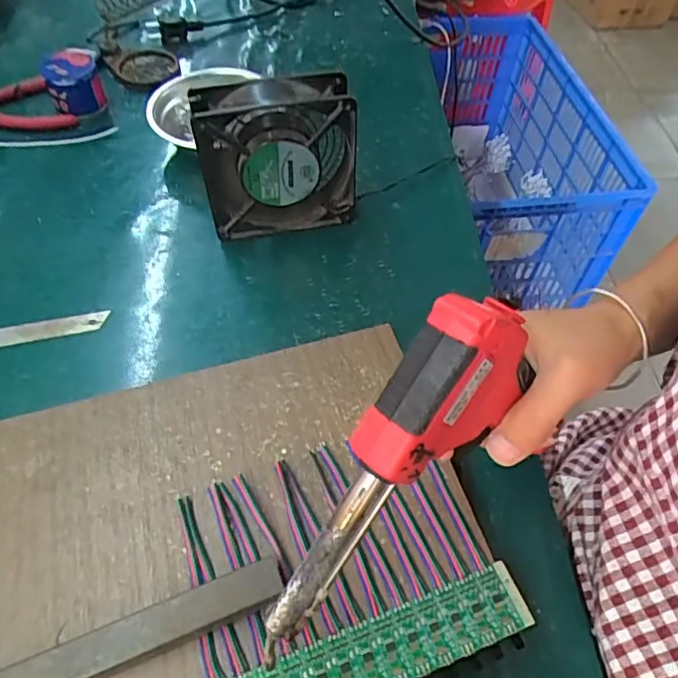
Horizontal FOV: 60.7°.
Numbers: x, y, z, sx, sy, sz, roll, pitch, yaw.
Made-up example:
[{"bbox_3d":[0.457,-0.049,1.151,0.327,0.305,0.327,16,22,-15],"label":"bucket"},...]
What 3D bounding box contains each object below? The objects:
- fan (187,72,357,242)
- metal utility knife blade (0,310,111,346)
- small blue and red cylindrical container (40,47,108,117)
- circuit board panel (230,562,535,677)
[{"bbox_3d":[-0.049,-0.141,0.468,0.119,0.130,0.040,-6,54,-4],"label":"fan"},{"bbox_3d":[-0.227,-0.008,0.439,0.099,0.004,0.018,-11,54,-8],"label":"metal utility knife blade"},{"bbox_3d":[-0.273,-0.267,0.593,0.051,0.044,0.057,-10,54,-8],"label":"small blue and red cylindrical container"},{"bbox_3d":[0.017,0.154,0.285,0.160,0.004,0.036,-14,55,-9],"label":"circuit board panel"}]

